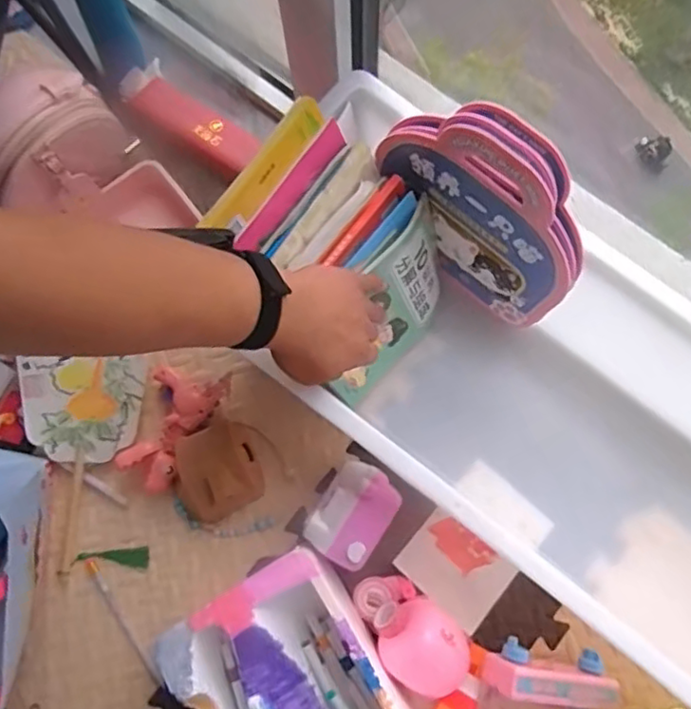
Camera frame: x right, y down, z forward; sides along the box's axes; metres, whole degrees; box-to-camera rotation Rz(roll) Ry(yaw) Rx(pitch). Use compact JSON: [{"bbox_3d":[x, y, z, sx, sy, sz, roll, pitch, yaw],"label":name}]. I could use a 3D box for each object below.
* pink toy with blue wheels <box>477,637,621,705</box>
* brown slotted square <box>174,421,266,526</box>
[{"bbox_3d":[0.200,0.308,0.614,0.129,0.039,0.046,13,79,-16],"label":"pink toy with blue wheels"},{"bbox_3d":[-0.147,0.130,0.692,0.094,0.065,0.094,-26,79,-4],"label":"brown slotted square"}]

